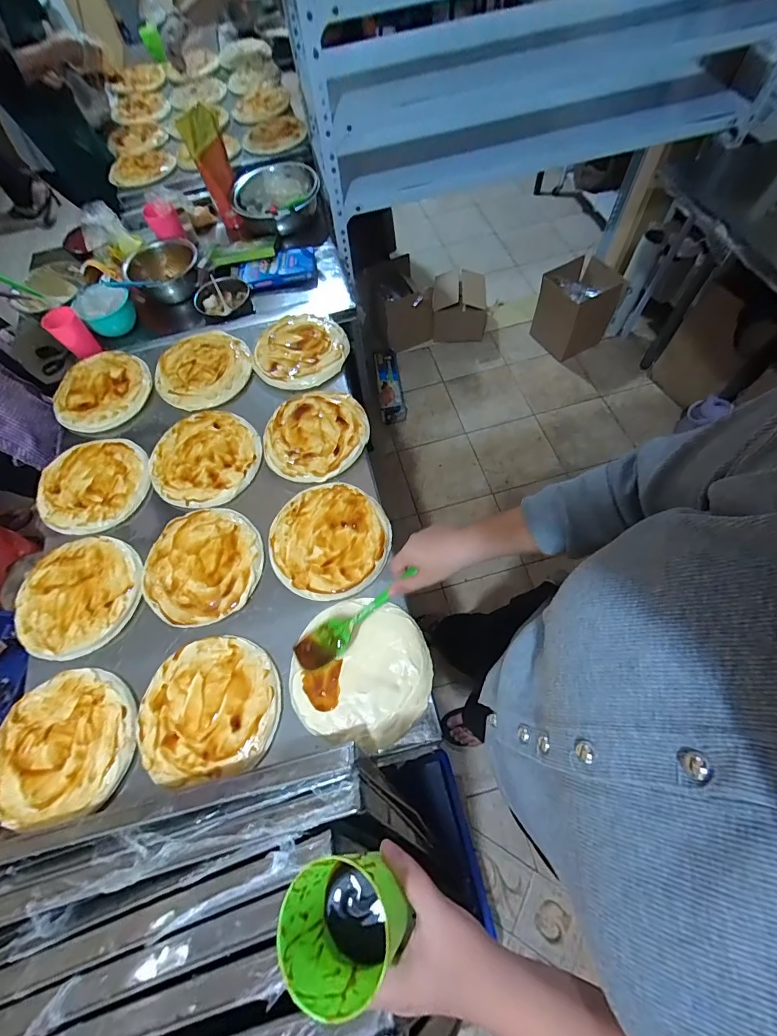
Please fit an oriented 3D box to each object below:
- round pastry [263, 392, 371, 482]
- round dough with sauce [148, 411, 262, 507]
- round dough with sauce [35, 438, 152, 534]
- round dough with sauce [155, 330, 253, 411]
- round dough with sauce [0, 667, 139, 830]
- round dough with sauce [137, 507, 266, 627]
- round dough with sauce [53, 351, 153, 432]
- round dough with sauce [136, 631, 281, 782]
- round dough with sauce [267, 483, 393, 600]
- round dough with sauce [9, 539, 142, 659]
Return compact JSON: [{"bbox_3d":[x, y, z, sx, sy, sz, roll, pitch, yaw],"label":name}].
[{"bbox_3d":[-0.138,-0.160,0.759,0.189,0.013,0.195,-1,66,1],"label":"round pastry"},{"bbox_3d":[-0.349,-0.116,0.765,0.205,0.015,0.199,-2,65,4],"label":"round dough with sauce"},{"bbox_3d":[-0.548,-0.063,0.753,0.194,0.015,0.187,-2,65,4],"label":"round dough with sauce"},{"bbox_3d":[-0.392,-0.319,0.853,0.194,0.011,0.191,-2,65,4],"label":"round dough with sauce"},{"bbox_3d":[-0.452,0.312,0.564,0.189,0.015,0.183,-2,65,4],"label":"round dough with sauce"},{"bbox_3d":[-0.309,0.073,0.665,0.193,0.012,0.194,-2,65,4],"label":"round dough with sauce"},{"bbox_3d":[-0.598,-0.267,0.843,0.195,0.014,0.194,-2,65,4],"label":"round dough with sauce"},{"bbox_3d":[-0.254,0.262,0.571,0.196,0.016,0.178,-11,64,0],"label":"round dough with sauce"},{"bbox_3d":[-0.099,0.033,0.665,0.196,0.018,0.193,-2,65,4],"label":"round dough with sauce"},{"bbox_3d":[-0.505,0.126,0.659,0.188,0.015,0.185,-2,65,4],"label":"round dough with sauce"}]

